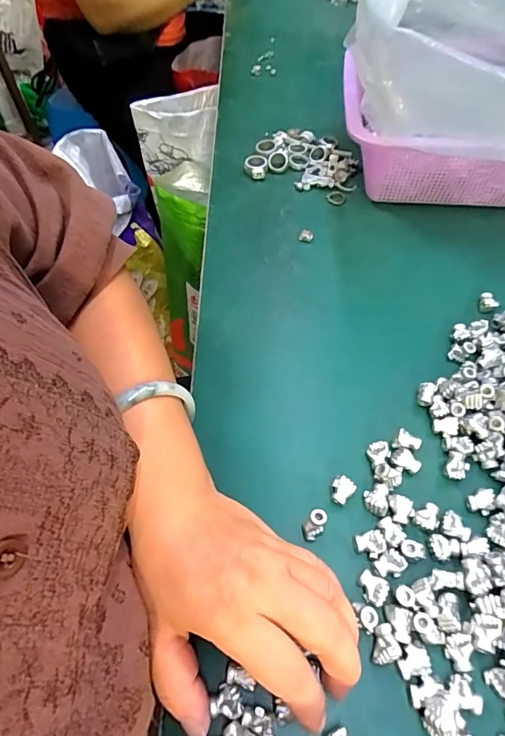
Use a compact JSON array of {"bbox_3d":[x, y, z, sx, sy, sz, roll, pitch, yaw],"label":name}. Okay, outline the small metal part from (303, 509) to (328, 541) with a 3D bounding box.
[{"bbox_3d":[0.038,0.095,0.262,0.016,0.017,0.010,-40,63,-21],"label":"small metal part"}]

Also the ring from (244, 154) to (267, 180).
[{"bbox_3d":[0.004,-0.224,0.479,0.025,0.011,0.032,-6,56,-1],"label":"ring"}]

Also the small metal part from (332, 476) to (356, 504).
[{"bbox_3d":[0.057,0.078,0.276,0.013,0.011,0.015,36,65,24],"label":"small metal part"}]

